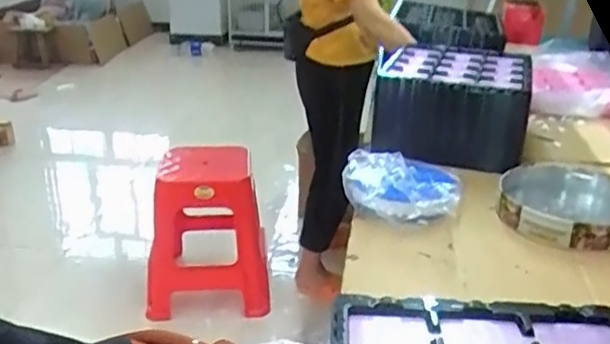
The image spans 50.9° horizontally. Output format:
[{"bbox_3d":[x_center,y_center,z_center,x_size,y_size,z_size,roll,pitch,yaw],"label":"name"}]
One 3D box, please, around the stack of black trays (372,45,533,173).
[{"bbox_3d":[0.356,-0.170,1.573,0.346,0.198,0.365,10,25,14],"label":"stack of black trays"}]

